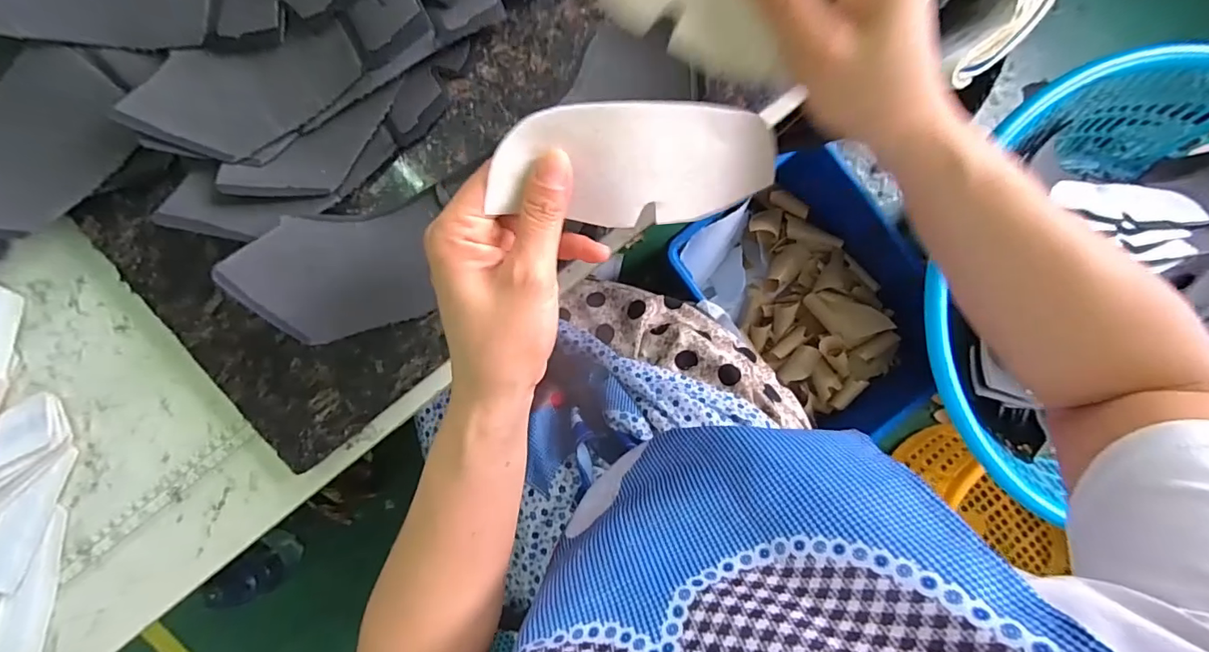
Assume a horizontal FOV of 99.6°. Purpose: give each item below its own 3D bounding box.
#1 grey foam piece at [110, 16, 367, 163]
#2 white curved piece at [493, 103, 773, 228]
[{"bbox_3d":[-0.206,-0.136,0.295,0.124,0.016,0.062,-19,93,0],"label":"grey foam piece"},{"bbox_3d":[0.022,-0.082,0.259,0.156,0.010,0.059,-8,125,-18],"label":"white curved piece"}]

